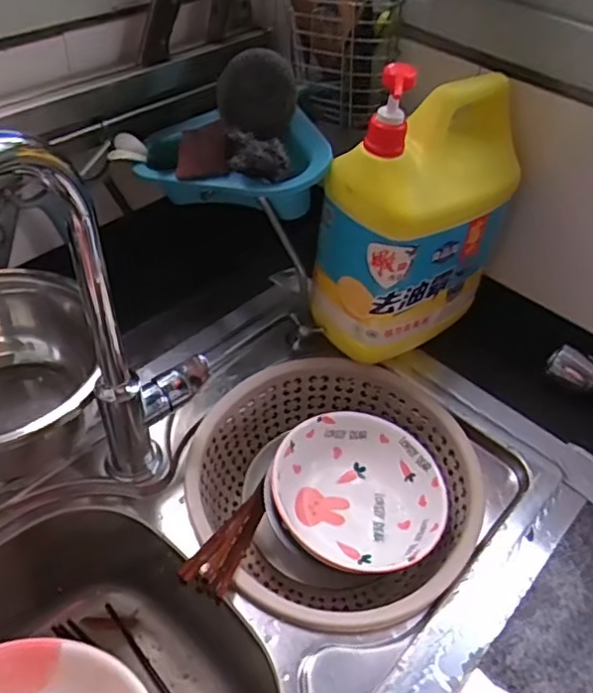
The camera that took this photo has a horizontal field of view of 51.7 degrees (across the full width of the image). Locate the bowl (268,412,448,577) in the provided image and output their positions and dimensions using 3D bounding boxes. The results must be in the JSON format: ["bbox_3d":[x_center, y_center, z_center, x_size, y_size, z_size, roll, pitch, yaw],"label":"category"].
[{"bbox_3d":[0.065,0.146,0.623,0.168,0.060,0.151,17,45,11],"label":"bowl"}]

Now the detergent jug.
[{"bbox_3d":[0.127,-0.137,0.649,0.171,0.284,0.110,-25,54,-28],"label":"detergent jug"}]

